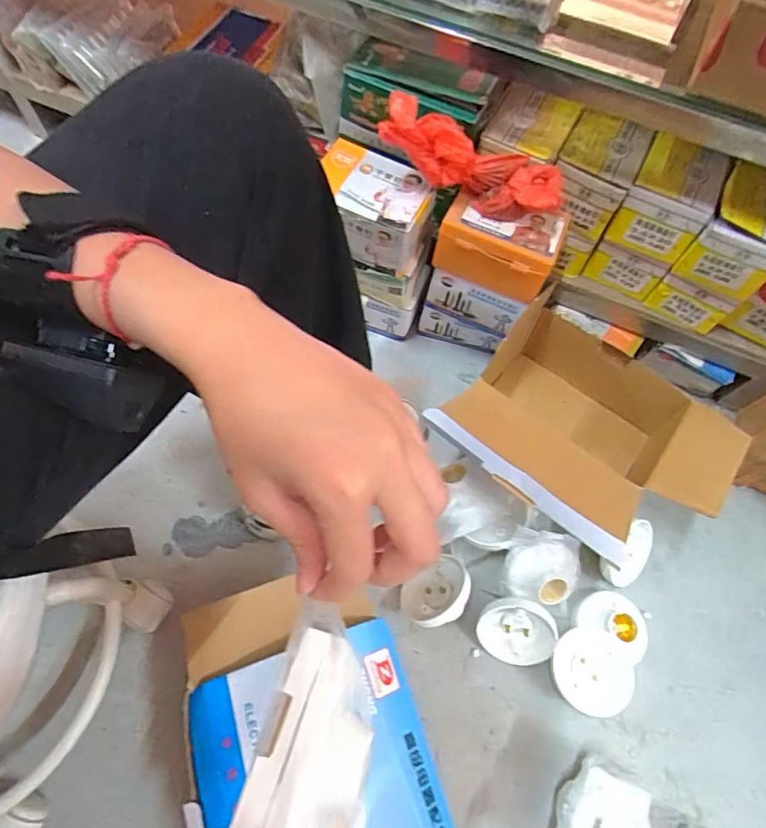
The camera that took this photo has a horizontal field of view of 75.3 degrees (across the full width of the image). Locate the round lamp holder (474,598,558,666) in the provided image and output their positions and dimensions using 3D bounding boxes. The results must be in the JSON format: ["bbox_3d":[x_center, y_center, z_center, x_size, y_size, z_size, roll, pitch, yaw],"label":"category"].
[{"bbox_3d":[0.139,0.224,0.517,0.075,0.021,0.076,4,106,15],"label":"round lamp holder"}]

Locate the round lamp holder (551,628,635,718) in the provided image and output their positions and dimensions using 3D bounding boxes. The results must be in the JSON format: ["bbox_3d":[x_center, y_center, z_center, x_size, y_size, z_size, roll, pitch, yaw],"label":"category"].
[{"bbox_3d":[0.209,0.267,0.514,0.071,0.043,0.074,-38,70,-18],"label":"round lamp holder"}]

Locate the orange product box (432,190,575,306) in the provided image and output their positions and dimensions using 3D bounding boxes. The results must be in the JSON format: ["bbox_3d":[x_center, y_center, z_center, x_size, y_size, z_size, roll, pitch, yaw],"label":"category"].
[{"bbox_3d":[0.127,-0.188,0.550,0.125,0.066,0.079,21,66,4],"label":"orange product box"}]

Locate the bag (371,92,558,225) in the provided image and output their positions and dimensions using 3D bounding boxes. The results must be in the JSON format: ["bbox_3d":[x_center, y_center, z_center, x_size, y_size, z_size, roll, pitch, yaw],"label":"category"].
[{"bbox_3d":[0.082,-0.243,0.486,0.185,0.068,0.057,20,62,-15],"label":"bag"}]

